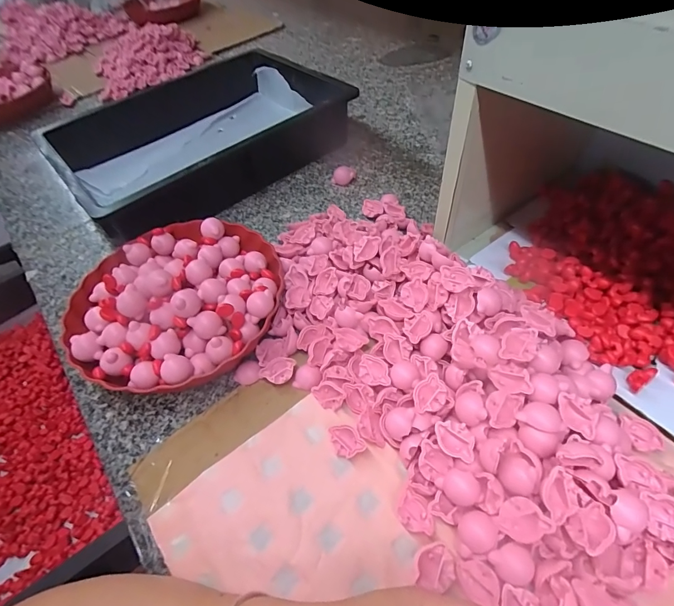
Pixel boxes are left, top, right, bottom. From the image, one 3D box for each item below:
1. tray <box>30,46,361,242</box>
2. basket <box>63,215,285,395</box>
[{"bbox_3d":[-0.223,-0.281,0.656,0.297,0.090,0.436,37,62,26],"label":"tray"},{"bbox_3d":[-0.180,-0.009,0.447,0.233,0.080,0.226,-1,53,2],"label":"basket"}]

